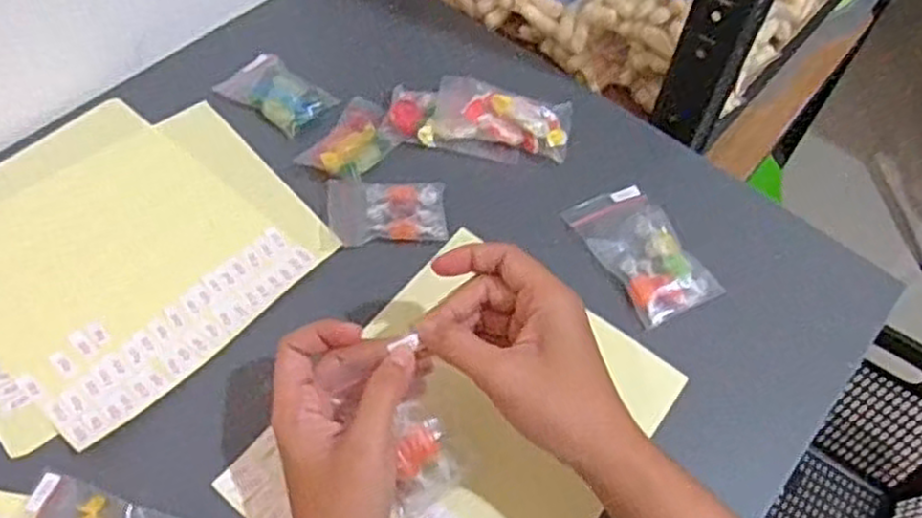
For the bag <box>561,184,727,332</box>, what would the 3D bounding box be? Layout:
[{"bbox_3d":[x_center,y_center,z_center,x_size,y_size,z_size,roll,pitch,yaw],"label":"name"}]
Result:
[{"bbox_3d":[0.111,-0.007,0.461,0.057,0.015,0.095,-22,60,-19],"label":"bag"}]

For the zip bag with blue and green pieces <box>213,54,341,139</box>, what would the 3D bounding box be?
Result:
[{"bbox_3d":[-0.129,-0.118,0.520,0.075,0.009,0.050,34,60,18],"label":"zip bag with blue and green pieces"}]

